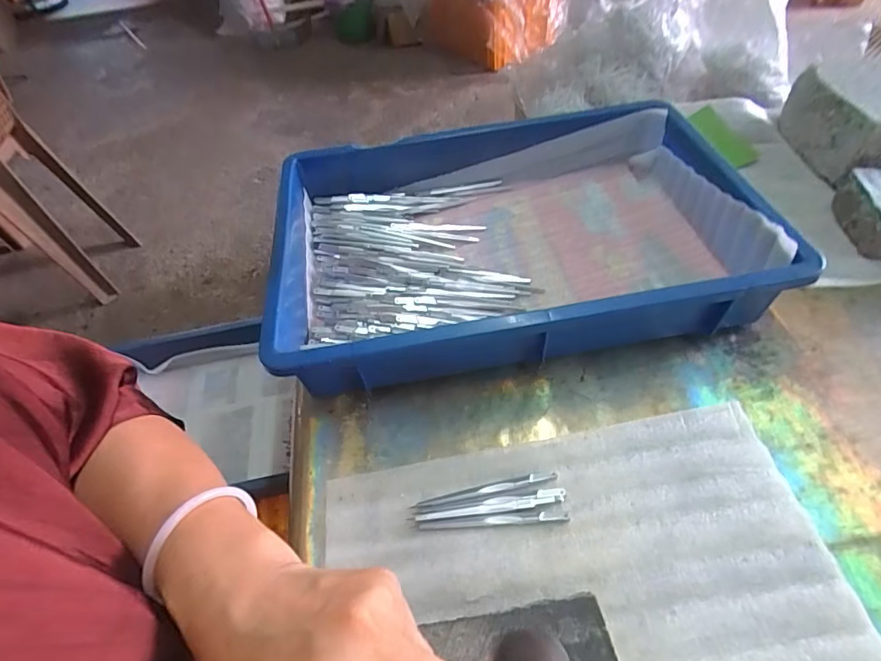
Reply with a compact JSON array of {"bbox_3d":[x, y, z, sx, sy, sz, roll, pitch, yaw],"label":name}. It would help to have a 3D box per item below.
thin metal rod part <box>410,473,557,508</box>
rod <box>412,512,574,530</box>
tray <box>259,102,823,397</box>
[{"bbox_3d":[0.032,0.115,0.346,0.105,0.004,0.007,-11,51,-3],"label":"thin metal rod part"},{"bbox_3d":[0.036,0.132,0.332,0.103,0.004,0.006,-4,51,2],"label":"rod"},{"bbox_3d":[0.055,-0.091,0.460,0.415,0.077,0.275,-9,51,-2],"label":"tray"}]

